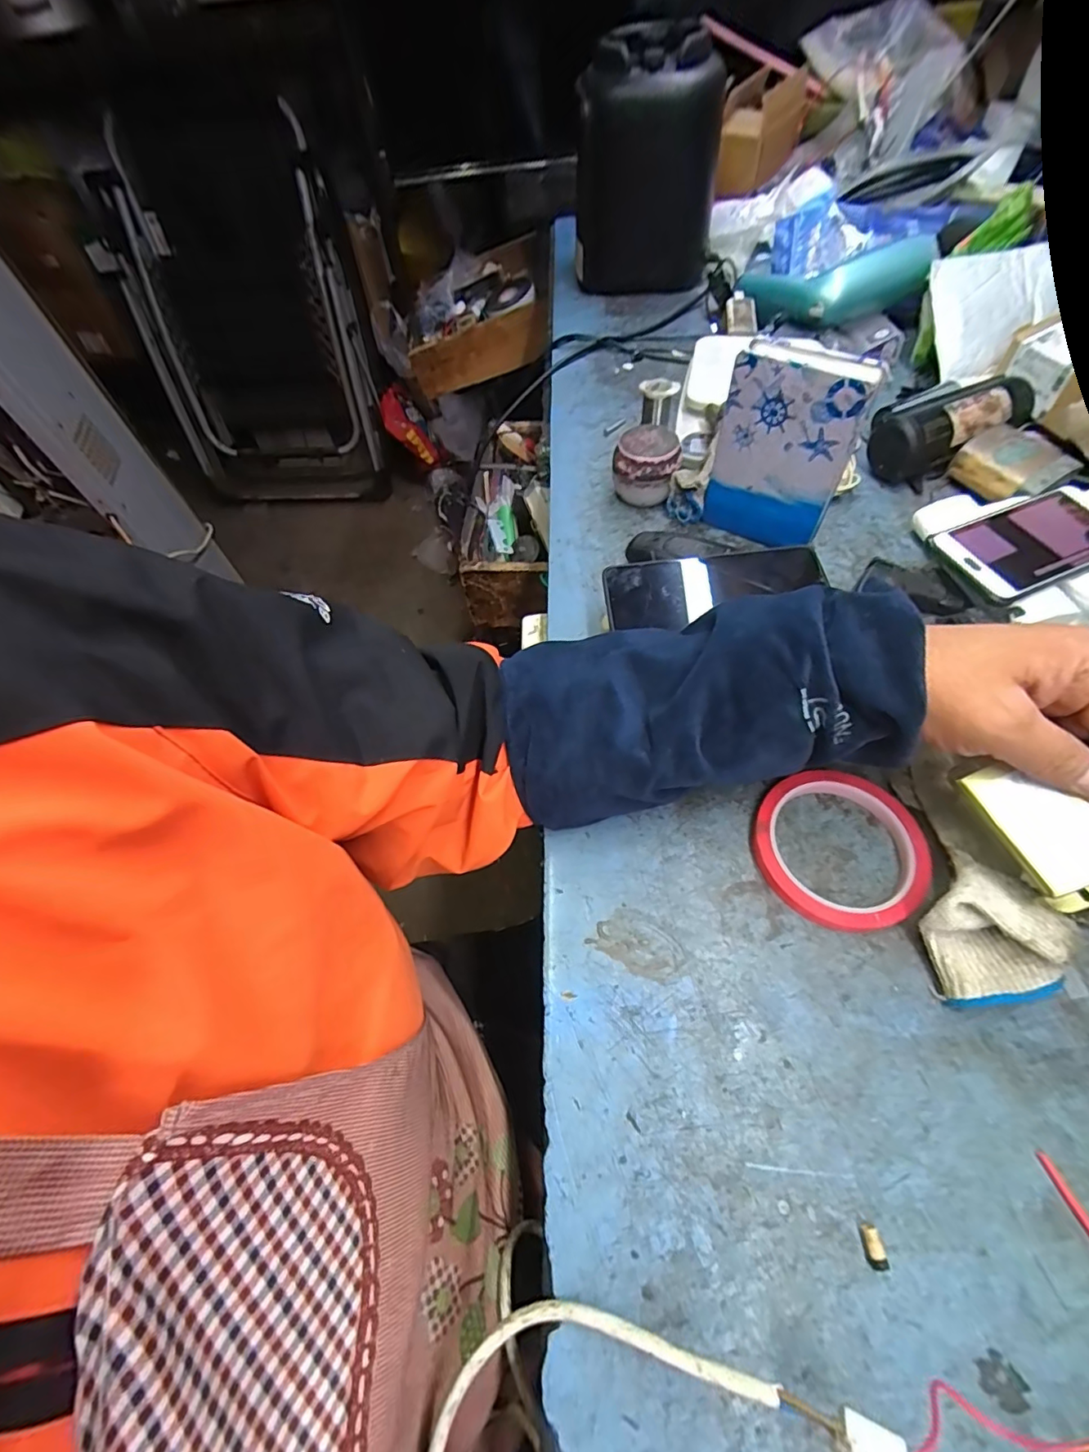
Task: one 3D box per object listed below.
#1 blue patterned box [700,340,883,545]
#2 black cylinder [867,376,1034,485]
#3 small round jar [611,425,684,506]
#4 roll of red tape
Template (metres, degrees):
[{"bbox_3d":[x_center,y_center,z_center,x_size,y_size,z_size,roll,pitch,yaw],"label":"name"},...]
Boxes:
[{"bbox_3d":[0.187,-0.212,0.427,0.096,0.147,0.024,30,65,21],"label":"blue patterned box"},{"bbox_3d":[0.382,-0.285,0.507,0.147,0.057,0.071,-27,60,-12],"label":"black cylinder"},{"bbox_3d":[0.096,-0.242,0.504,0.058,0.057,0.047,5,59,8],"label":"small round jar"},{"bbox_3d":[0.183,0.075,0.332,0.099,0.013,0.096,-2,58,4],"label":"roll of red tape"}]

